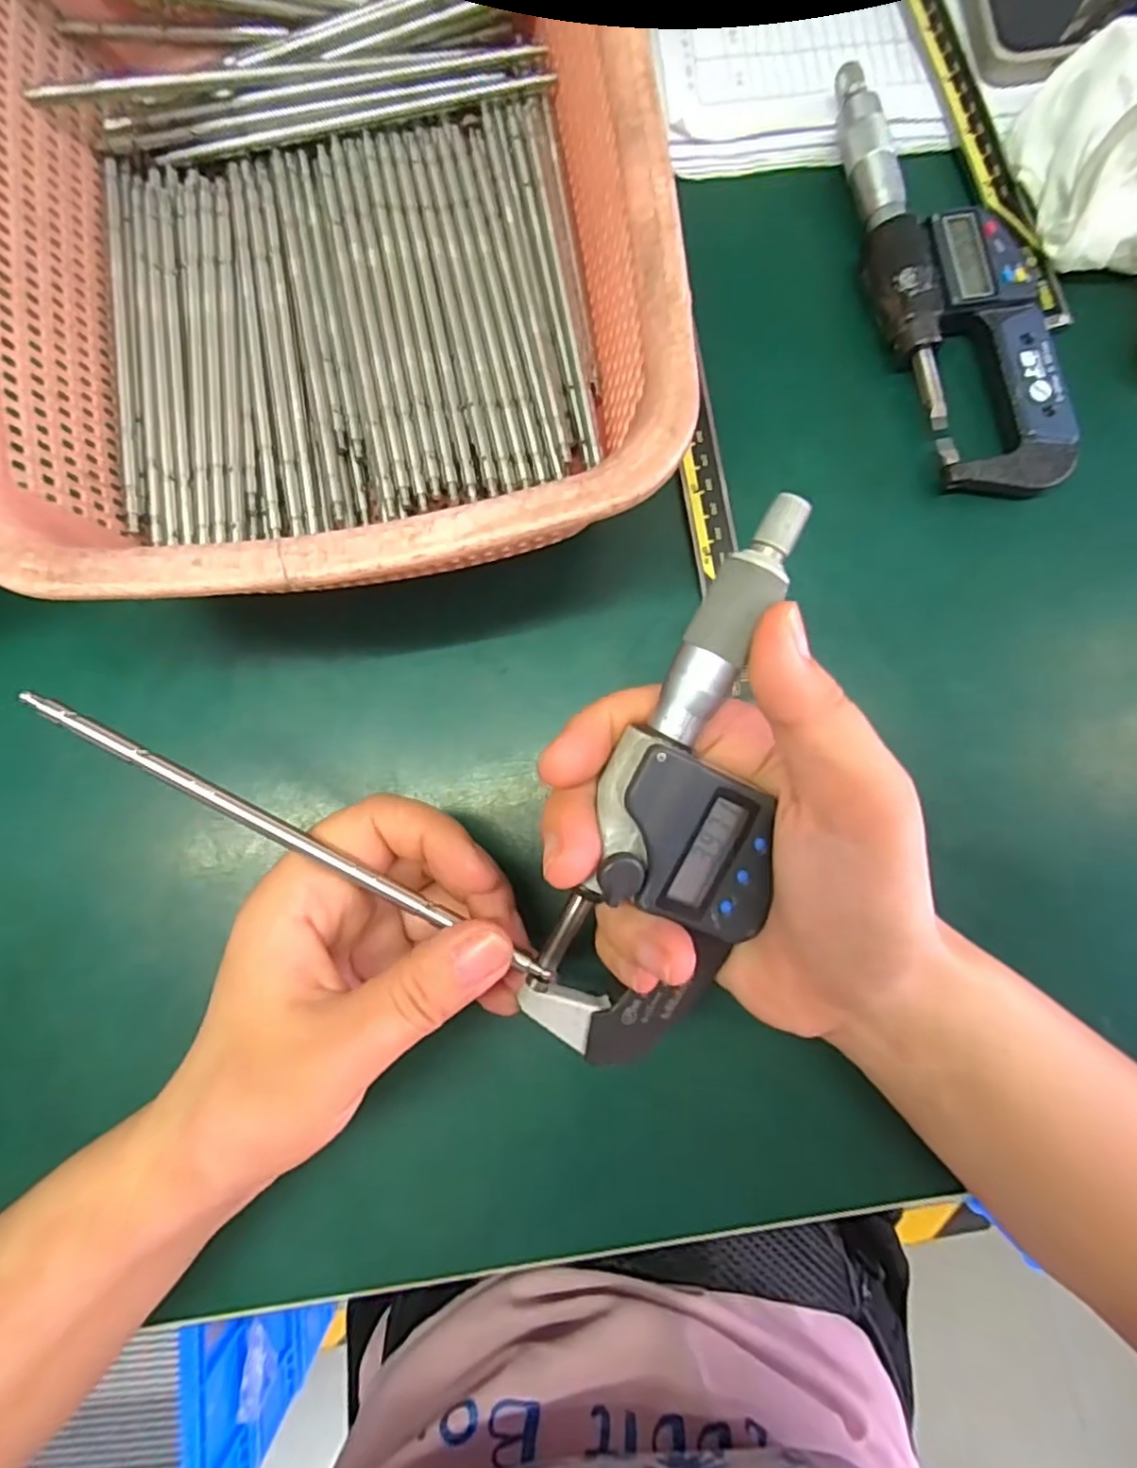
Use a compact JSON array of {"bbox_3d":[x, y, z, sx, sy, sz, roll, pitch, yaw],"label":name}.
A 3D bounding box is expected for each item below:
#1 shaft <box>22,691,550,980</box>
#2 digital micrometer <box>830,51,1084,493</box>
[{"bbox_3d":[-0.078,0.028,0.182,0.163,0.005,0.004,28,84,1],"label":"shaft"},{"bbox_3d":[0.148,-0.175,0.253,0.061,0.018,0.171,-8,82,0],"label":"digital micrometer"}]

